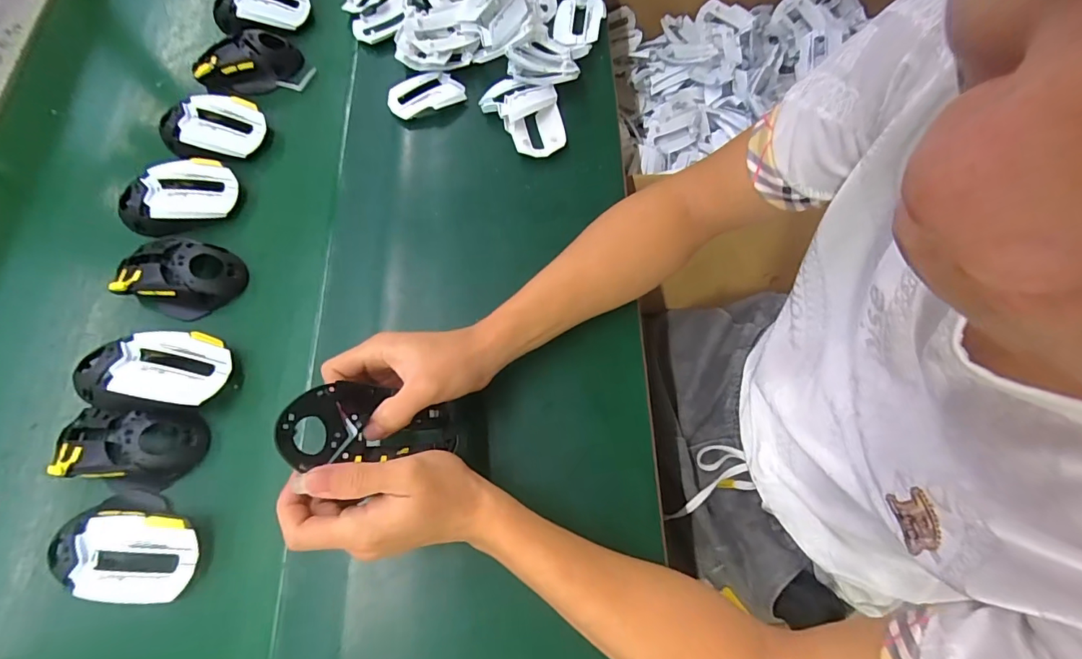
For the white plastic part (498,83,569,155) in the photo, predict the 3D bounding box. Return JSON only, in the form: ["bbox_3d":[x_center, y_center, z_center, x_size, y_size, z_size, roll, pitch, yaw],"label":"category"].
[{"bbox_3d":[-0.009,-0.228,0.520,0.064,0.024,0.086,-11,70,-6],"label":"white plastic part"}]

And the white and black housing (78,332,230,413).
[{"bbox_3d":[-0.336,0.036,0.413,0.123,0.058,0.070,-4,69,-3],"label":"white and black housing"}]

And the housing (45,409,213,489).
[{"bbox_3d":[-0.347,0.098,0.397,0.119,0.036,0.070,-1,69,-2],"label":"housing"}]

